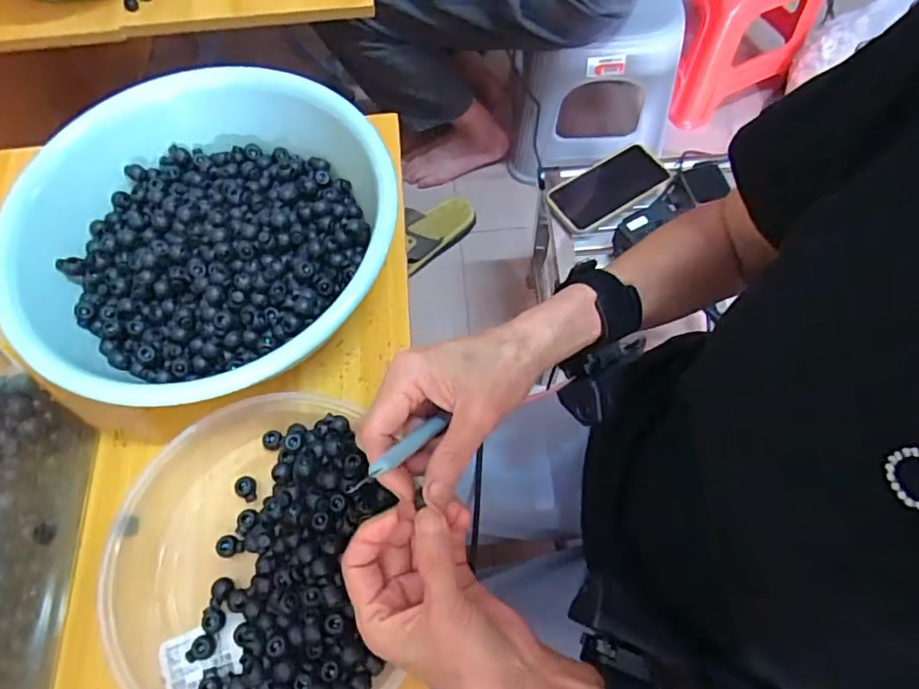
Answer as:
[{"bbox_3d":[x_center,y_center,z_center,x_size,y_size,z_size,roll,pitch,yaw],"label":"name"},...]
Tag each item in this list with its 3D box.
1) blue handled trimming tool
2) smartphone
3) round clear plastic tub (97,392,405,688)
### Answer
[{"bbox_3d":[-0.029,0.054,0.293,0.009,0.005,0.082,37,30,16],"label":"blue handled trimming tool"},{"bbox_3d":[0.203,-0.214,0.775,0.165,0.012,0.078,-32,69,-13],"label":"smartphone"},{"bbox_3d":[-0.155,0.151,0.411,0.203,0.053,0.221,0,66,1],"label":"round clear plastic tub"}]

